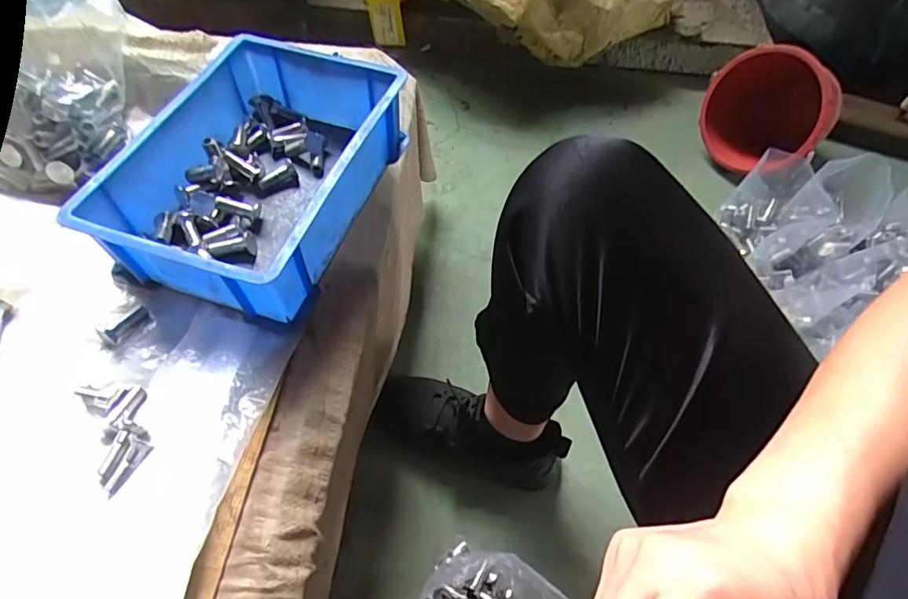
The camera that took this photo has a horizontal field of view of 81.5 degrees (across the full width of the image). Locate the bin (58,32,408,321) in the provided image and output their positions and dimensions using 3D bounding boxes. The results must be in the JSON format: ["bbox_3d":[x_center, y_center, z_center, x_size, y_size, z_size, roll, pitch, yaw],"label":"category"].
[{"bbox_3d":[-0.159,-0.102,0.438,0.167,0.084,0.236,20,60,8],"label":"bin"}]

